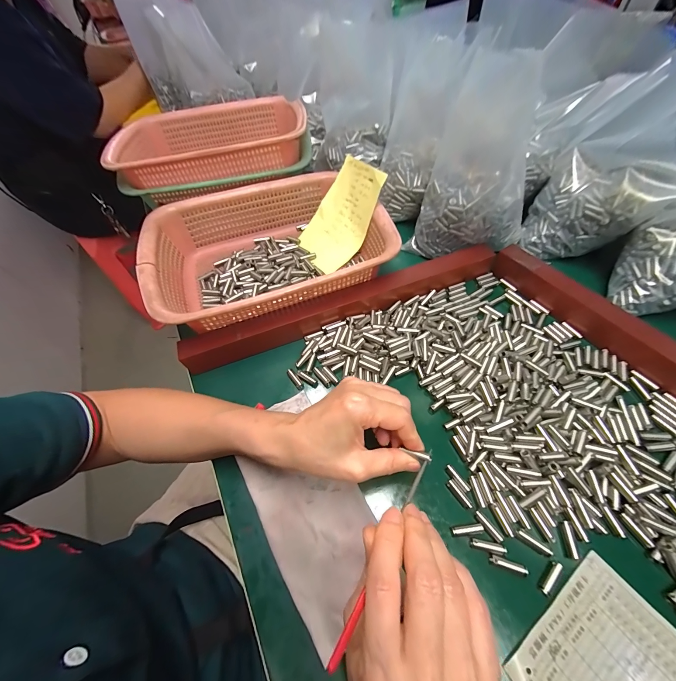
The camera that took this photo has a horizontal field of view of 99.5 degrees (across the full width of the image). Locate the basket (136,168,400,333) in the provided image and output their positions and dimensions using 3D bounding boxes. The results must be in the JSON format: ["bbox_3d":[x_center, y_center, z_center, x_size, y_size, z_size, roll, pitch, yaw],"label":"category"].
[{"bbox_3d":[-0.089,-0.123,0.385,0.286,0.083,0.224,-22,58,-11],"label":"basket"}]

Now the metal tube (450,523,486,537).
[{"bbox_3d":[0.106,0.155,0.233,0.026,0.004,0.007,-8,57,-1],"label":"metal tube"}]

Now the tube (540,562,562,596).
[{"bbox_3d":[0.160,0.178,0.214,0.024,0.004,0.006,-40,63,-20],"label":"tube"}]

